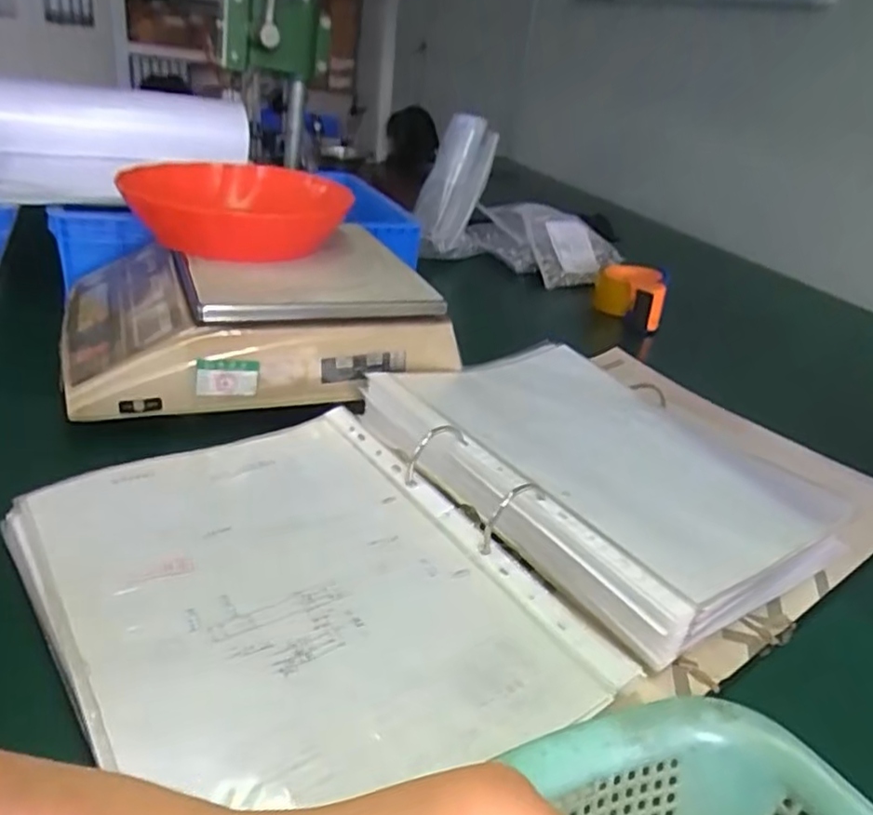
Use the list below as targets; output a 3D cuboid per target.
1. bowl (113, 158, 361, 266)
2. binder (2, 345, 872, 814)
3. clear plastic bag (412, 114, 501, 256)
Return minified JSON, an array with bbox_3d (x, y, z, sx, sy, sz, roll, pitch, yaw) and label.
[{"bbox_3d":[-0.182,-0.181,0.626,0.181,0.053,0.200,-3,30,-19],"label":"bowl"},{"bbox_3d":[0.067,0.063,0.487,0.610,0.056,0.322,-15,37,-31],"label":"binder"},{"bbox_3d":[0.026,-0.347,1.056,0.083,0.199,0.087,31,17,34],"label":"clear plastic bag"}]

